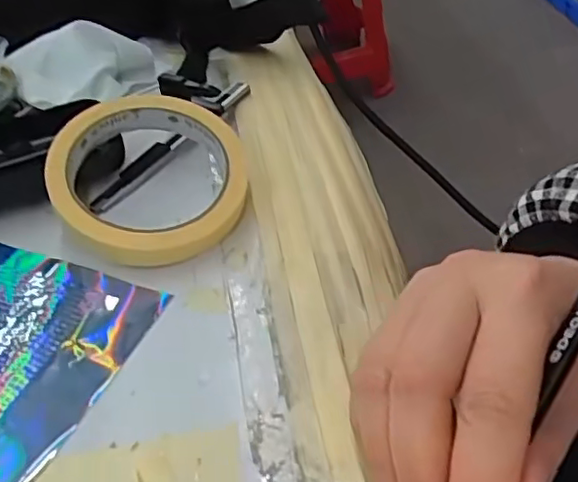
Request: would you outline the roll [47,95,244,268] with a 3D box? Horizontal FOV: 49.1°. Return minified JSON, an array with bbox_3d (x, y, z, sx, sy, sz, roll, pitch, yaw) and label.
[{"bbox_3d":[-0.069,-0.033,0.322,0.096,0.020,0.096,-12,61,-19],"label":"roll"}]

